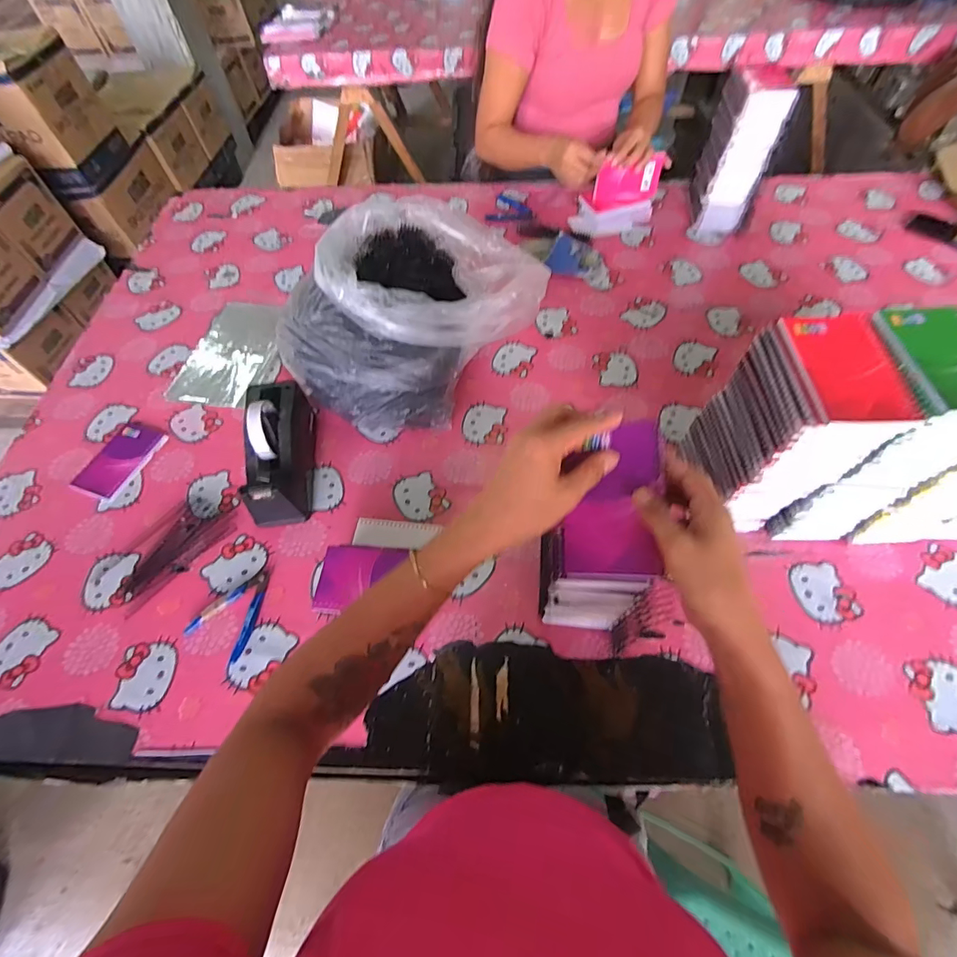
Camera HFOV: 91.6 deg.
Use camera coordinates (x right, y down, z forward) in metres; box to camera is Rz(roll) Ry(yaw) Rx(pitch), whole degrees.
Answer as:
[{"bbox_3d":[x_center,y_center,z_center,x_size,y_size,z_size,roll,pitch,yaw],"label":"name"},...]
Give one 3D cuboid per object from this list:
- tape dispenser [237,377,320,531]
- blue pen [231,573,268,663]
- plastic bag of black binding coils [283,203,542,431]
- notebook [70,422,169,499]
[{"bbox_3d":[-0.294,-0.048,0.683,0.074,0.112,0.204,-9,59,-2],"label":"tape dispenser"},{"bbox_3d":[-0.299,0.183,0.613,0.015,0.012,0.112,5,59,6],"label":"blue pen"},{"bbox_3d":[-0.106,-0.268,0.757,0.291,0.216,0.398,36,67,22],"label":"plastic bag of black binding coils"},{"bbox_3d":[-0.571,-0.029,0.743,0.083,0.011,0.134,16,61,12],"label":"notebook"}]

